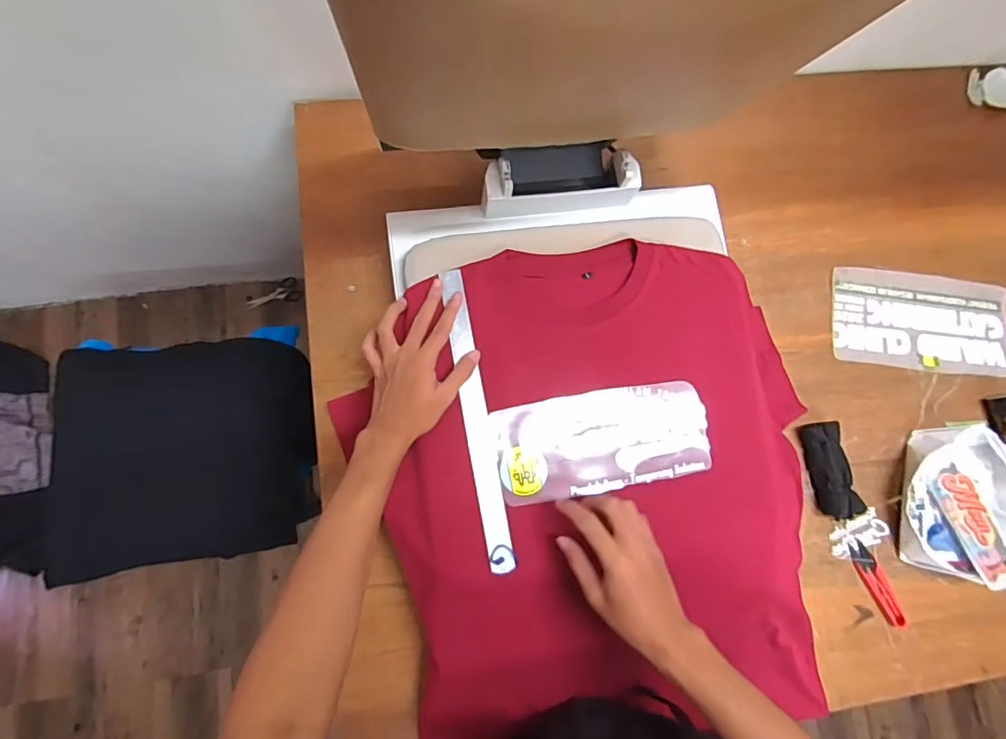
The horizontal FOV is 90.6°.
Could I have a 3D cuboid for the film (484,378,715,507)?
[{"bbox_3d":[0.111,0.079,0.557,0.237,0.008,0.107,-9,84,-7],"label":"film"}]

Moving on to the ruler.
[{"bbox_3d":[-0.029,0.052,0.546,0.028,0.006,0.327,-11,83,3],"label":"ruler"}]

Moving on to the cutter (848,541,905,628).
[{"bbox_3d":[0.504,0.289,0.672,0.026,0.006,0.123,-26,84,-9],"label":"cutter"}]

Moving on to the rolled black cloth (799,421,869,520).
[{"bbox_3d":[0.440,0.133,0.671,0.044,0.033,0.124,-12,81,-8],"label":"rolled black cloth"}]

